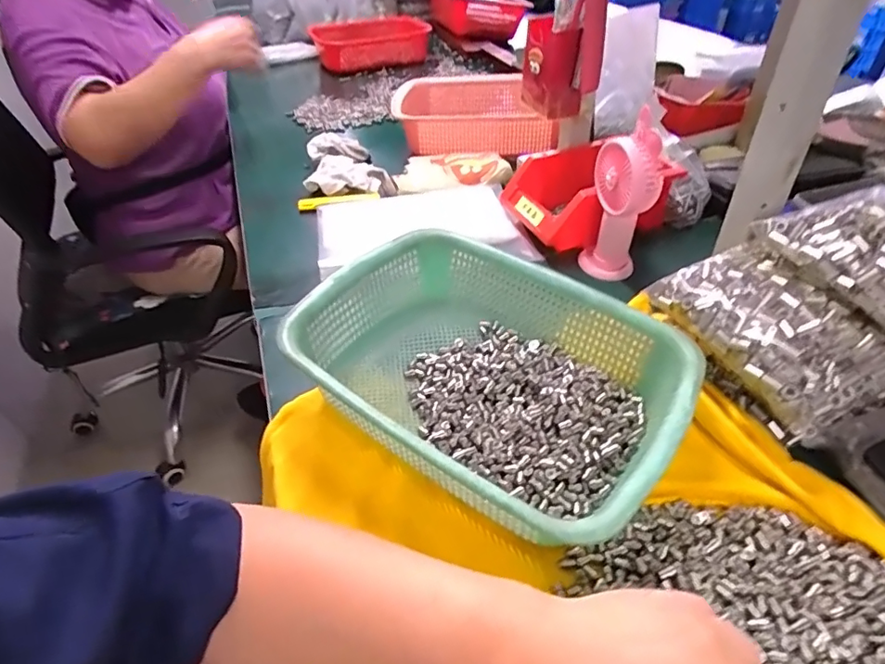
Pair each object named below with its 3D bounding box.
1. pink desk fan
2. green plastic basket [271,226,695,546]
[{"bbox_3d":[0.189,-0.132,0.554,0.069,0.166,0.060,9,44,15],"label":"pink desk fan"},{"bbox_3d":[0.039,0.030,0.431,0.290,0.088,0.218,25,53,30],"label":"green plastic basket"}]

